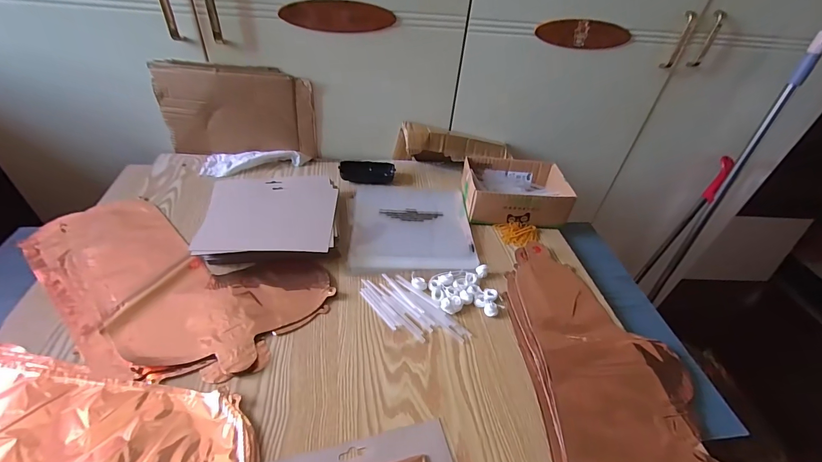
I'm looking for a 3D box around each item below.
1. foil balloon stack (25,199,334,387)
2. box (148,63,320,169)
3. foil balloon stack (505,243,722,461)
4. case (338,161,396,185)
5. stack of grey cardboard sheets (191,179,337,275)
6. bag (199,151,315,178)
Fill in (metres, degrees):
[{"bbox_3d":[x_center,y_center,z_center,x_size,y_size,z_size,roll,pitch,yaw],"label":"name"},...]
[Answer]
[{"bbox_3d":[-0.350,0.066,0.505,0.443,0.012,0.226,18,42,14],"label":"foil balloon stack"},{"bbox_3d":[-0.329,-0.227,0.707,0.275,0.171,0.027,2,41,-4],"label":"box"},{"bbox_3d":[0.256,0.192,0.436,0.220,0.007,0.449,3,41,-4],"label":"foil balloon stack"},{"bbox_3d":[-0.088,-0.119,0.744,0.108,0.028,0.047,0,41,-7],"label":"case"},{"bbox_3d":[-0.220,-0.023,0.590,0.194,0.041,0.186,-2,41,-9],"label":"stack of grey cardboard sheets"},{"bbox_3d":[-0.310,-0.141,0.732,0.198,0.023,0.072,-3,42,-10],"label":"bag"}]

